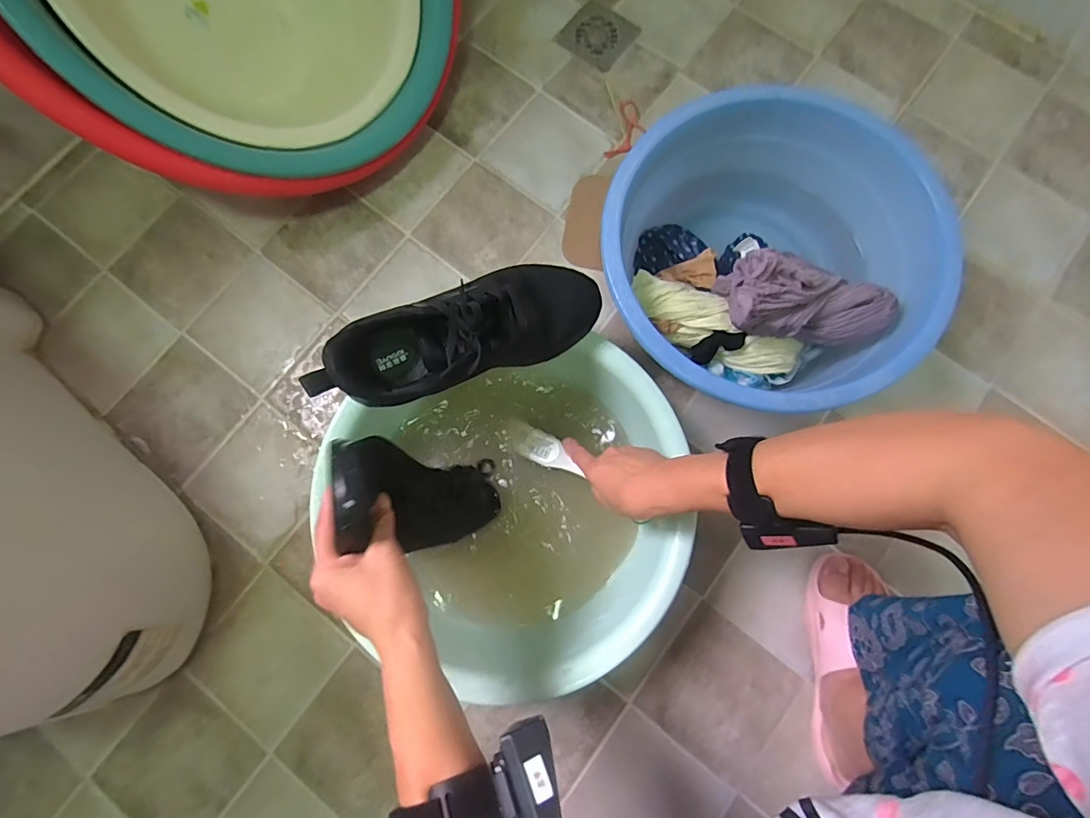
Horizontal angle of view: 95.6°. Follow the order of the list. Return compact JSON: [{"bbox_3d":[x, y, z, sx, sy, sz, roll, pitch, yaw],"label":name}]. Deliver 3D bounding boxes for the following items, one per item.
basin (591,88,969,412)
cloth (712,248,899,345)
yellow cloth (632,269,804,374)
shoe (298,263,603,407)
[{"bbox_3d":[0.246,-0.164,0.568,0.345,0.163,0.333,0,80,1],"label":"basin"},{"bbox_3d":[0.279,-0.111,0.532,0.185,0.106,0.071,8,79,-14],"label":"cloth"},{"bbox_3d":[0.194,-0.099,0.574,0.204,0.039,0.065,33,82,7],"label":"yellow cloth"},{"bbox_3d":[-0.077,-0.074,0.477,0.273,0.084,0.096,-22,81,-4],"label":"shoe"}]

